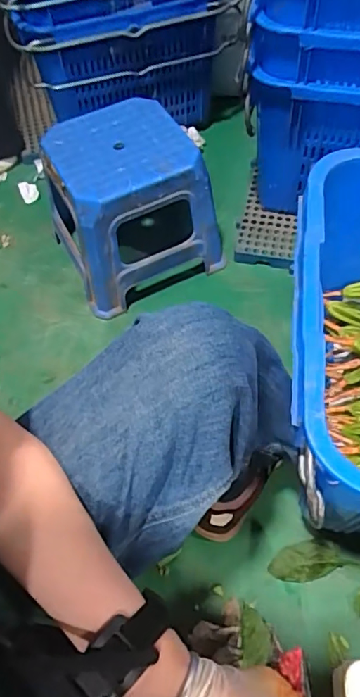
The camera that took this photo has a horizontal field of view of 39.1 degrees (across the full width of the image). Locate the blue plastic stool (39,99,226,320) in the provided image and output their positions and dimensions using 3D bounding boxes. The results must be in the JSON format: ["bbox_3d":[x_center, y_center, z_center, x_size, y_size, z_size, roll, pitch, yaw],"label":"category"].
[{"bbox_3d":[-0.087,-0.253,0.941,0.270,0.269,0.232,-24,60,-10],"label":"blue plastic stool"}]

